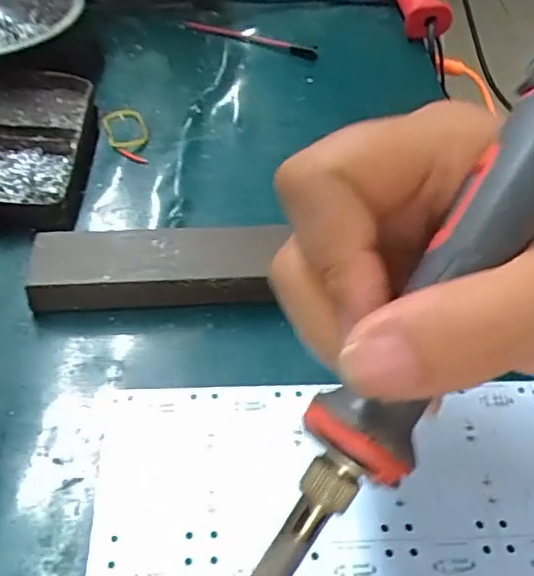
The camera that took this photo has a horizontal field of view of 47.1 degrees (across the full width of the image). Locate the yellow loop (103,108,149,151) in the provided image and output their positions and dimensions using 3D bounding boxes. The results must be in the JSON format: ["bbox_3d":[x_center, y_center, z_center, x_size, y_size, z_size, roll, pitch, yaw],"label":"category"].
[{"bbox_3d":[-0.082,-0.093,0.356,0.023,0.004,0.038,-14,51,-14],"label":"yellow loop"}]

